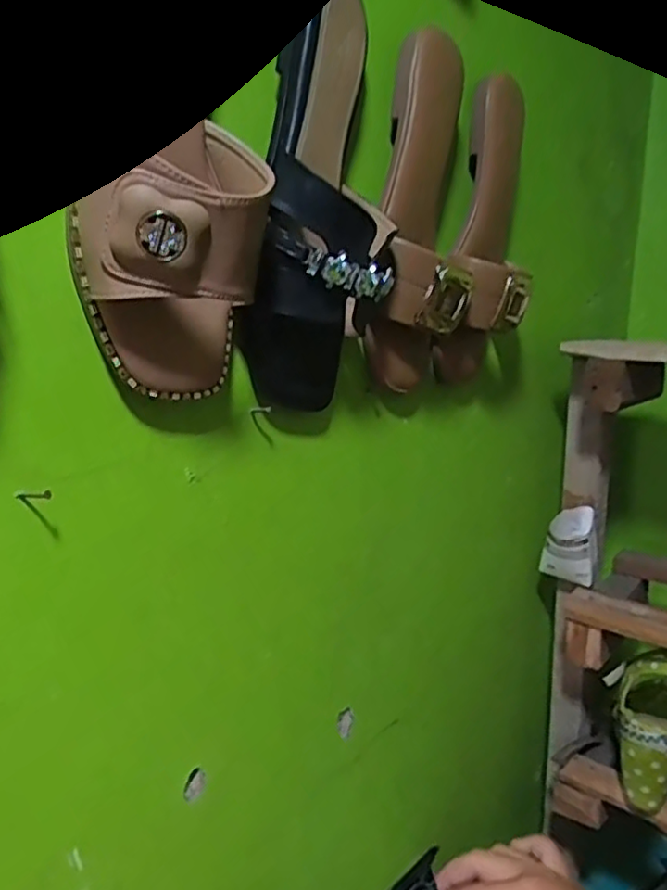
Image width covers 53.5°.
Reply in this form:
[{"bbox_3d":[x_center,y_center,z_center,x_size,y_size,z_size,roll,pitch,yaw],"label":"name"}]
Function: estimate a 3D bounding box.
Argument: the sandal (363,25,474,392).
[{"bbox_3d":[0.066,-0.161,0.471,0.046,0.230,0.092,11,14,43],"label":"sandal"}]

